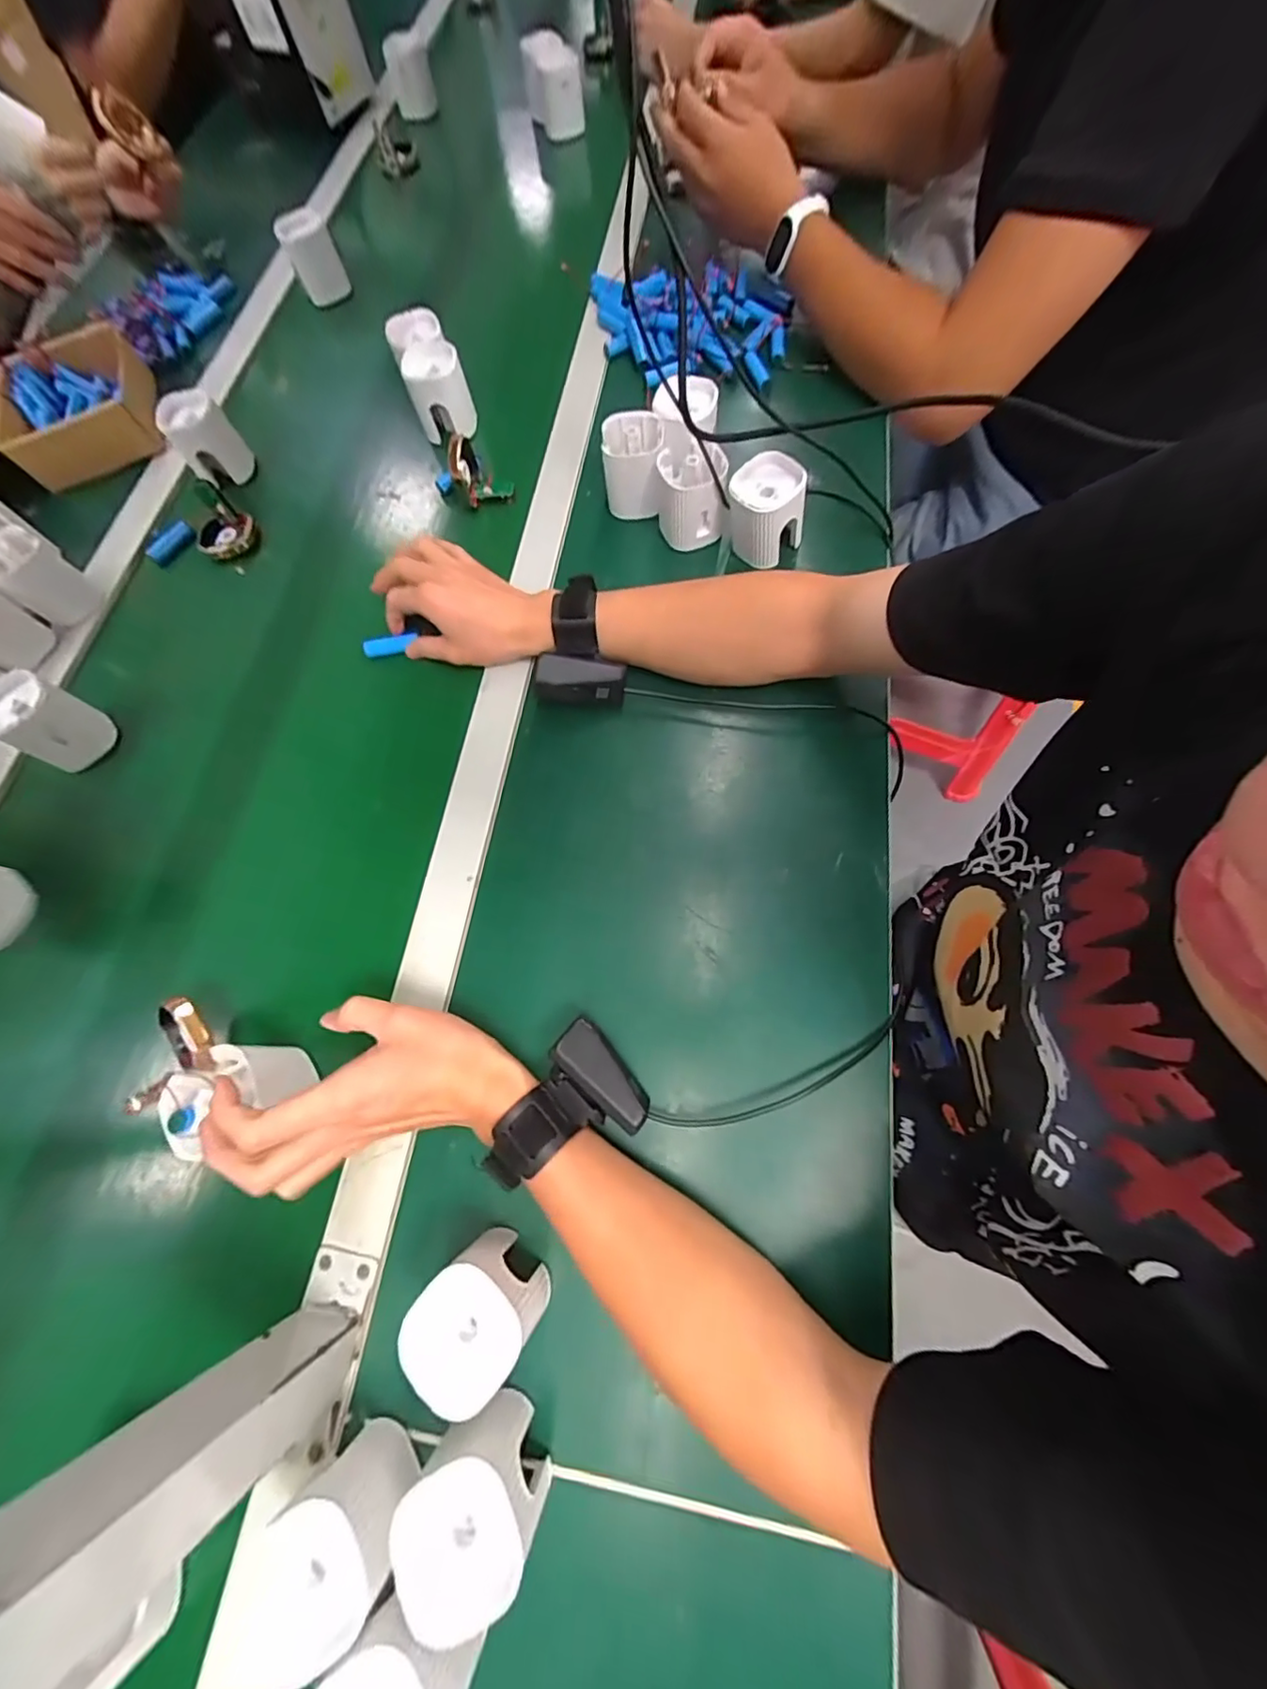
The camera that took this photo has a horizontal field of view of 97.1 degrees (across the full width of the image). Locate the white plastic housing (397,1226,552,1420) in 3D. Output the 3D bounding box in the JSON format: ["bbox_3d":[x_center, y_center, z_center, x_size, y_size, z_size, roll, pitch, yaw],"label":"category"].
[{"bbox_3d":[-0.080,0.248,0.303,0.058,0.078,0.057,31,77,16],"label":"white plastic housing"}]

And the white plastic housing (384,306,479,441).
[{"bbox_3d":[-0.208,-0.487,0.583,0.059,0.061,0.115,-23,69,-2],"label":"white plastic housing"}]

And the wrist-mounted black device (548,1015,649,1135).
[{"bbox_3d":[-0.019,0.139,0.337,0.031,0.017,0.069,-41,84,-13],"label":"wrist-mounted black device"}]

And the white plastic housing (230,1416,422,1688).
[{"bbox_3d":[-0.138,0.329,0.263,0.056,0.060,0.057,24,74,14],"label":"white plastic housing"}]

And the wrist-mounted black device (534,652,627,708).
[{"bbox_3d":[-0.042,-0.131,0.447,0.068,0.031,0.031,4,71,1],"label":"wrist-mounted black device"}]

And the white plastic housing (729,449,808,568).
[{"bbox_3d":[0.114,-0.283,0.477,0.062,0.063,0.058,7,71,9],"label":"white plastic housing"}]

